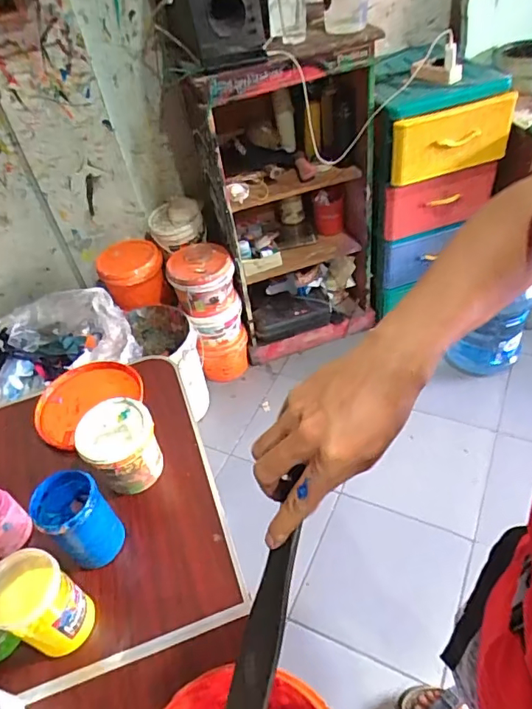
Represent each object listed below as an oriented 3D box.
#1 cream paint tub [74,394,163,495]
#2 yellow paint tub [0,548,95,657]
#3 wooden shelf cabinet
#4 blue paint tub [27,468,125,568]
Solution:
[{"bbox_3d":[-0.256,0.163,0.908,0.124,0.123,0.114,-5,45,5],"label":"cream paint tub"},{"bbox_3d":[-0.318,0.355,0.730,0.098,0.154,0.098,29,57,32],"label":"yellow paint tub"},{"bbox_3d":[0.063,-0.535,1.856,0.548,1.052,0.457,-21,46,-11],"label":"wooden shelf cabinet"},{"bbox_3d":[-0.294,0.263,0.812,0.094,0.135,0.098,32,59,33],"label":"blue paint tub"}]

